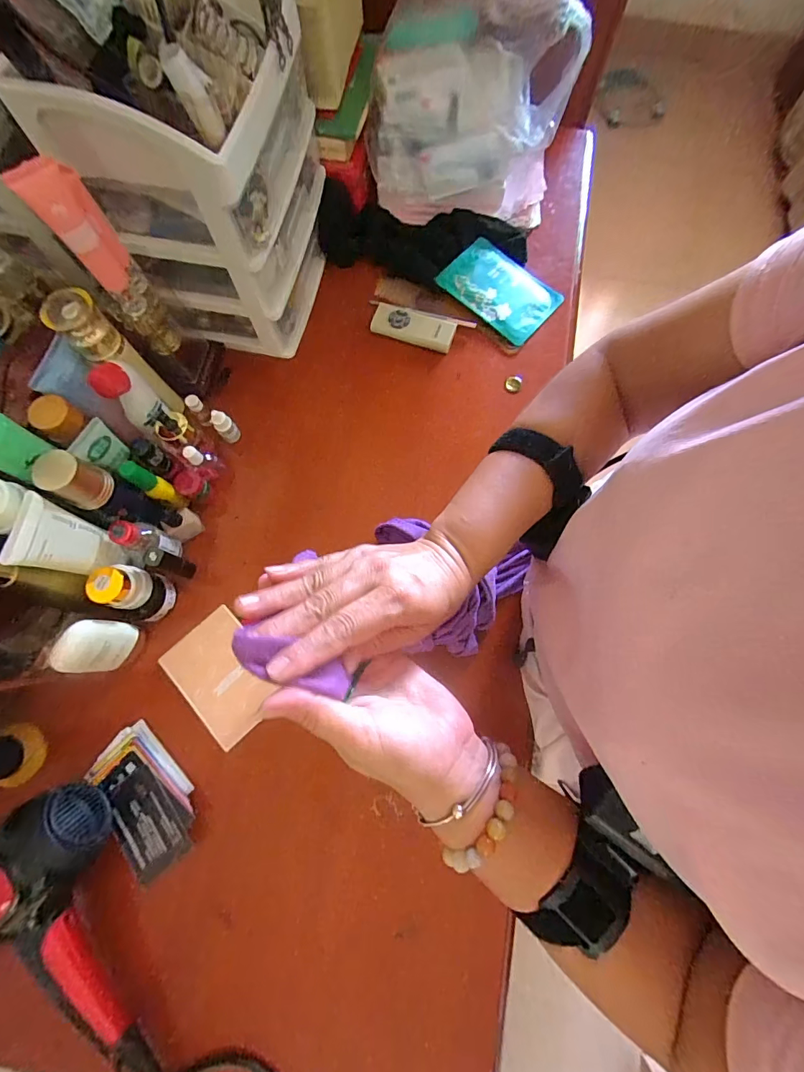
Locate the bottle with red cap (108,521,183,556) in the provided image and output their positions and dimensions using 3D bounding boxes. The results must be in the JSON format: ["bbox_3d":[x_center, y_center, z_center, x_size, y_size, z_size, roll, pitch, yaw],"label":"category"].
[{"bbox_3d":[-0.265,0.004,0.451,0.034,0.078,0.032,0,75,0],"label":"bottle with red cap"}]

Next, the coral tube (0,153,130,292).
[{"bbox_3d":[-0.271,-0.261,0.362,0.044,0.103,0.046,-32,77,-8],"label":"coral tube"}]

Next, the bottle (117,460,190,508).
[{"bbox_3d":[-0.264,-0.054,0.462,0.017,0.079,0.023,17,74,33],"label":"bottle"}]

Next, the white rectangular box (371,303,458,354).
[{"bbox_3d":[0.016,-0.274,0.560,0.106,0.016,0.042,18,76,5],"label":"white rectangular box"}]

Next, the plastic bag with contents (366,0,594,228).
[{"bbox_3d":[0.085,-0.547,0.528,0.240,0.228,0.179,14,75,3],"label":"plastic bag with contents"}]

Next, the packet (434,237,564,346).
[{"bbox_3d":[0.130,-0.330,0.575,0.150,0.014,0.099,39,78,9],"label":"packet"}]

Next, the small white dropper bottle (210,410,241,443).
[{"bbox_3d":[-0.208,-0.129,0.507,0.018,0.046,0.017,-8,75,-2],"label":"small white dropper bottle"}]

